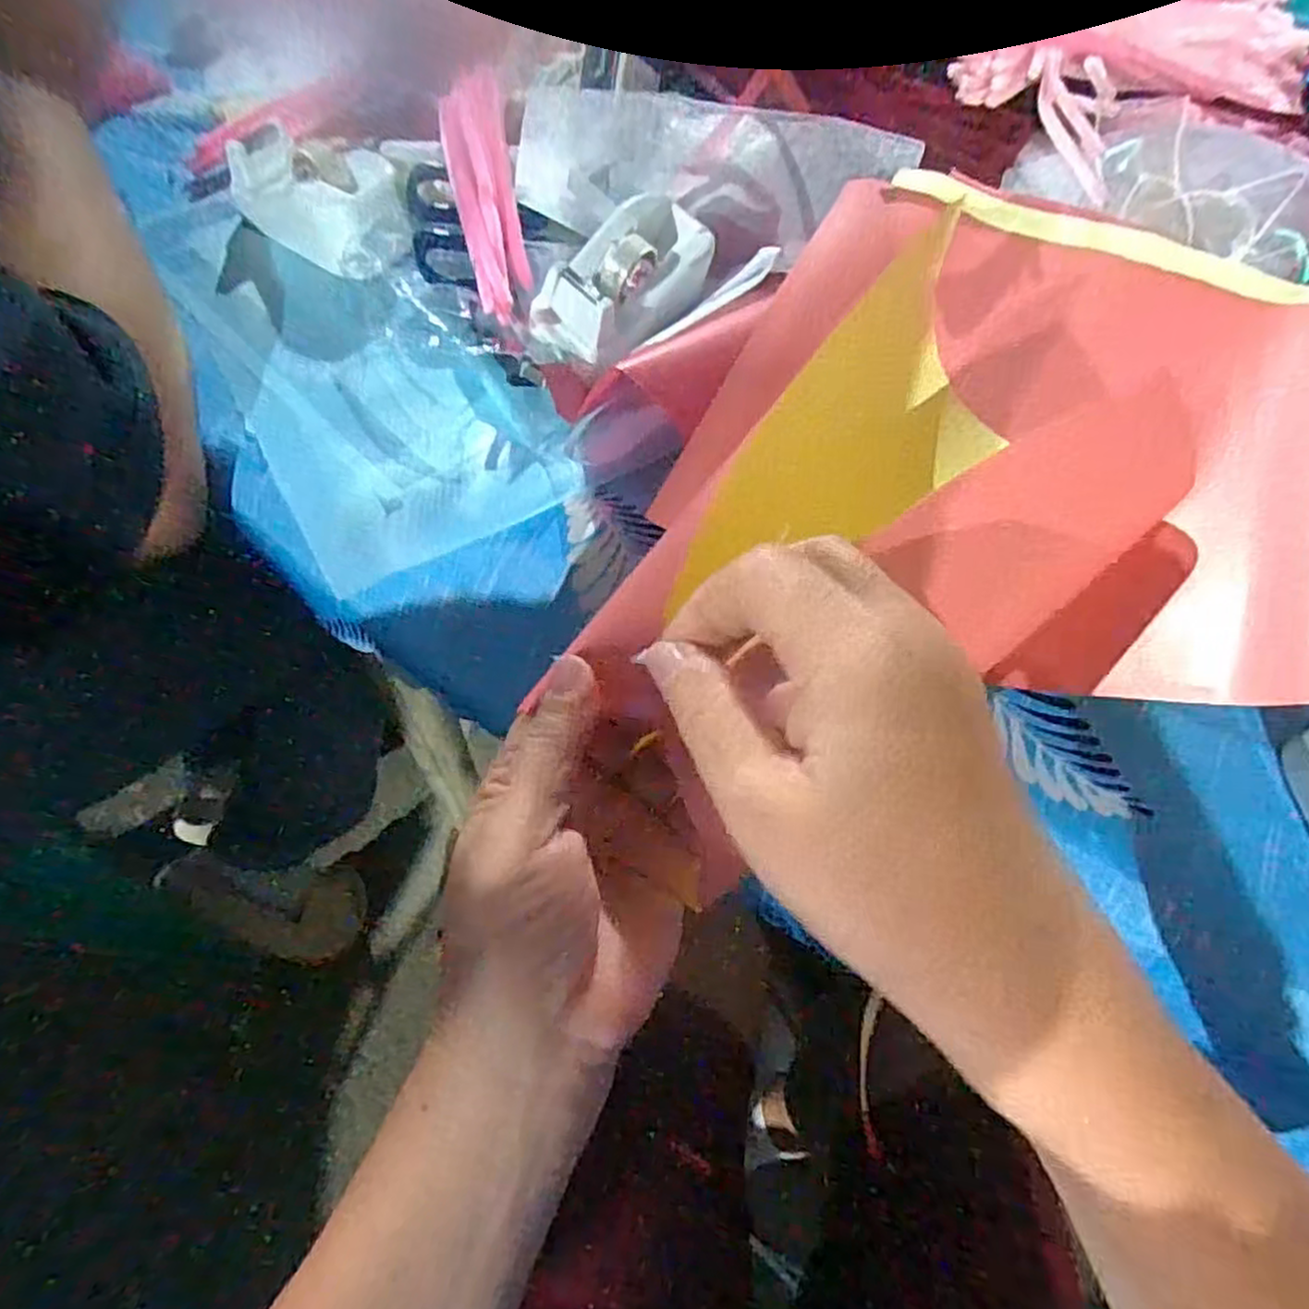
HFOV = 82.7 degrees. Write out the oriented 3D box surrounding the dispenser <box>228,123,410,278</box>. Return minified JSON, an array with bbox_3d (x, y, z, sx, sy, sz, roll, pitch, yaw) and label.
[{"bbox_3d":[-0.179,-0.250,0.414,0.120,0.040,0.061,37,65,17],"label":"dispenser"}]

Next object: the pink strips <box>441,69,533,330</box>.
[{"bbox_3d":[-0.091,-0.247,0.398,0.033,0.010,0.150,-9,78,-5],"label":"pink strips"}]

